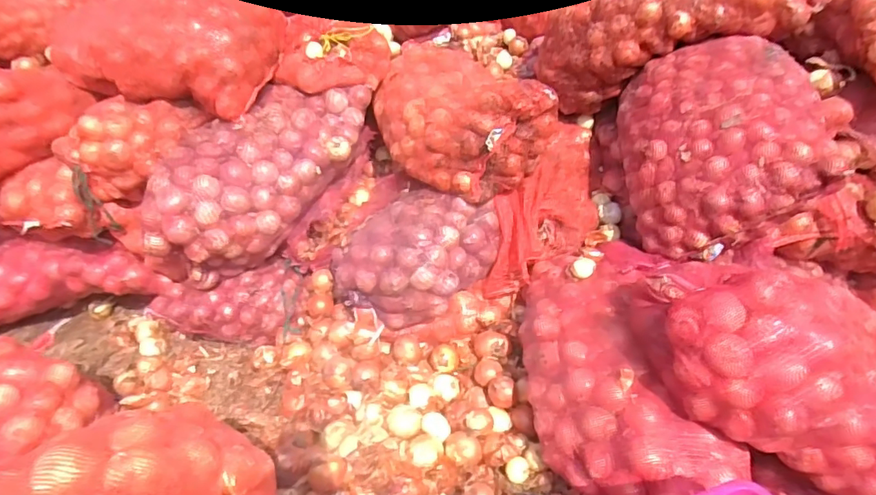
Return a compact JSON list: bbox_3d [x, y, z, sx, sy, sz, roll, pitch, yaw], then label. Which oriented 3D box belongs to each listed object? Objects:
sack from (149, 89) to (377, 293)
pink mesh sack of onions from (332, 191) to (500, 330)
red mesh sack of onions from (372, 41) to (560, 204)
[{"bbox_3d":[-0.484,-0.212,1.412,0.314,0.320,0.701,20,58,33],"label":"sack"},{"bbox_3d":[-0.055,0.030,1.340,0.350,0.264,0.319,14,33,25],"label":"pink mesh sack of onions"},{"bbox_3d":[0.036,-0.396,1.509,0.400,0.264,0.649,-8,30,-11],"label":"red mesh sack of onions"}]

